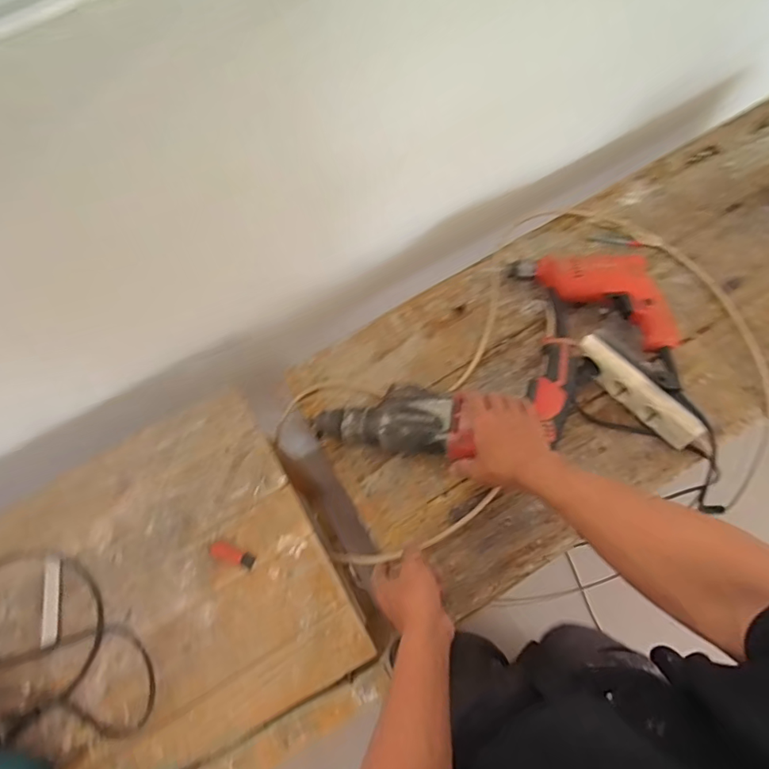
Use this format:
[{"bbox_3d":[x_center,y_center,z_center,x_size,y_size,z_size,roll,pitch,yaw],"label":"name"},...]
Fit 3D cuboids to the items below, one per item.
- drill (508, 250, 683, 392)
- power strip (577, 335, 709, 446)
[{"bbox_3d":[0.340,-0.126,0.757,0.139,0.068,0.283,-39,70,-13],"label":"drill"},{"bbox_3d":[0.346,0.009,0.702,0.028,0.066,0.187,-40,70,-13],"label":"power strip"}]

